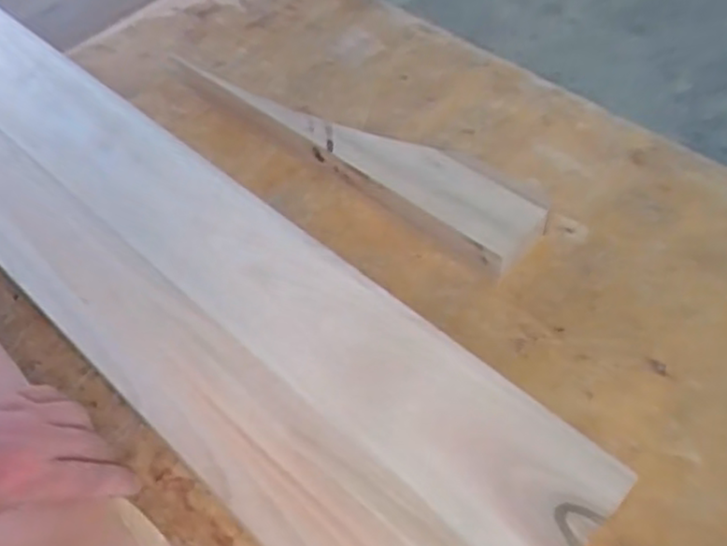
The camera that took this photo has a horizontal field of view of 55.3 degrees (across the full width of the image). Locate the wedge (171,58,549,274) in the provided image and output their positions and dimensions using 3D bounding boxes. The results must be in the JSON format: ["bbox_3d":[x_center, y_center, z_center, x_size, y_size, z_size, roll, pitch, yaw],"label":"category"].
[{"bbox_3d":[-0.007,-0.121,0.662,0.384,0.045,0.084,35,62,26],"label":"wedge"}]

